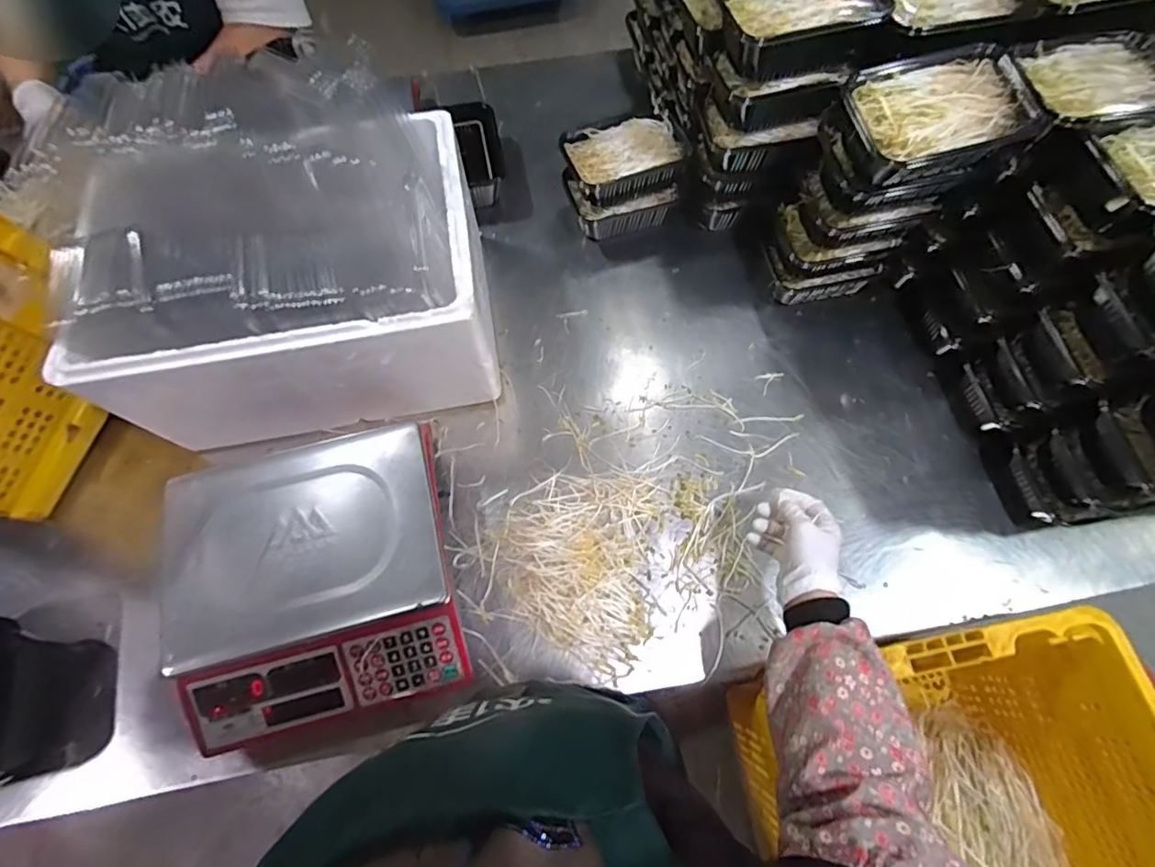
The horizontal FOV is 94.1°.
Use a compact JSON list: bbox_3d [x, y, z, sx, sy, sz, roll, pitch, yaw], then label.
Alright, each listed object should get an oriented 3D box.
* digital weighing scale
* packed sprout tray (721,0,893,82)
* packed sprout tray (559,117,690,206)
[{"bbox_3d":[-0.292,0.169,0.624,0.295,0.105,0.289,-14,69,-6],"label":"digital weighing scale"},{"bbox_3d":[0.265,-0.496,0.648,0.179,0.064,0.114,-3,69,-2],"label":"packed sprout tray"},{"bbox_3d":[0.072,-0.413,0.815,0.178,0.057,0.120,-14,69,-6],"label":"packed sprout tray"}]

